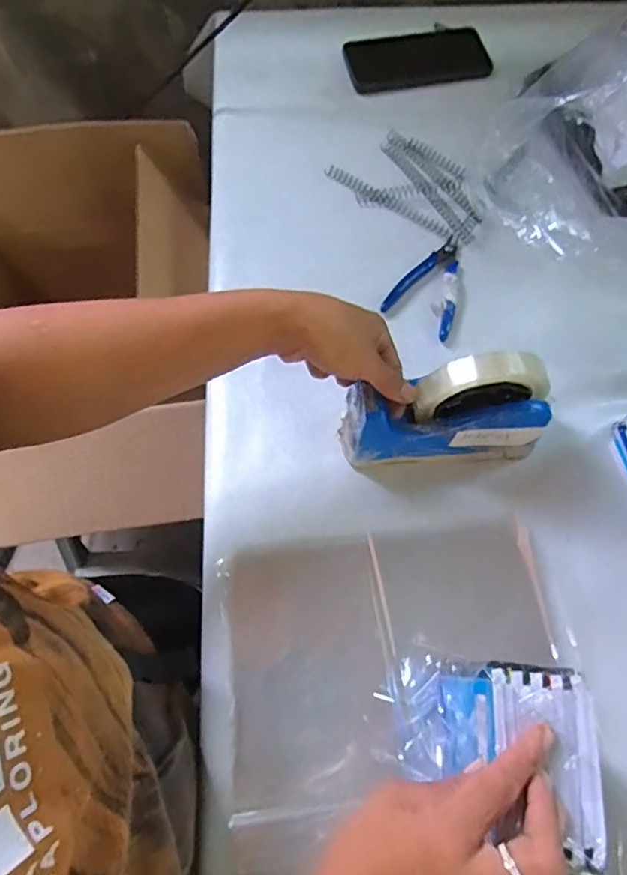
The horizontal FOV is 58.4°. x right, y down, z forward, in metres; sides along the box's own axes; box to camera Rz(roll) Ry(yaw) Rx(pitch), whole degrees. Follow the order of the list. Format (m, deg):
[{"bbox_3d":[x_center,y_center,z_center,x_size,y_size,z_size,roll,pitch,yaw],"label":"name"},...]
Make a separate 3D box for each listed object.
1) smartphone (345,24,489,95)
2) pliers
[{"bbox_3d":[0.125,-0.455,0.677,0.166,0.010,0.090,-11,69,-4],"label":"smartphone"},{"bbox_3d":[0.123,-0.157,0.562,0.068,0.010,0.113,26,70,10],"label":"pliers"}]

